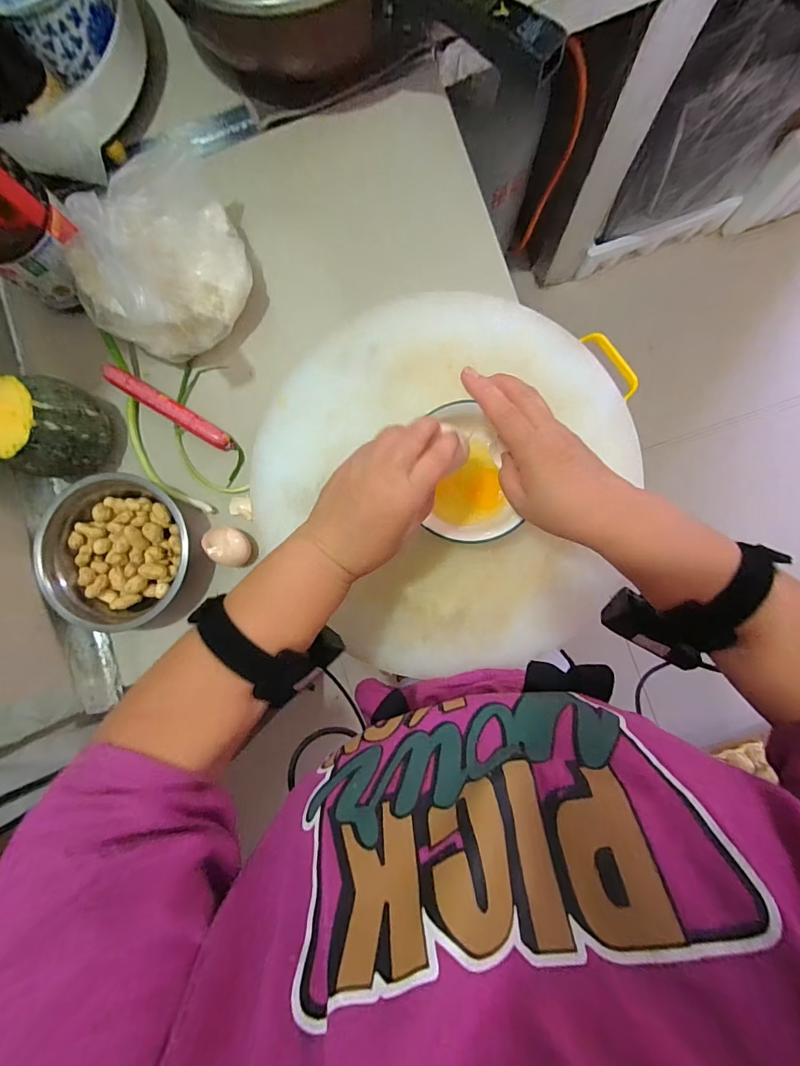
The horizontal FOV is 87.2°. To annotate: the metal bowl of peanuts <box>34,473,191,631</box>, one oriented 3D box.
[{"bbox_3d":[-0.300,0.022,0.453,0.157,0.040,0.155,0,87,4],"label":"metal bowl of peanuts"}]

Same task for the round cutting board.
[{"bbox_3d":[0.047,-0.059,0.451,0.390,0.043,0.400,0,87,4],"label":"round cutting board"}]

